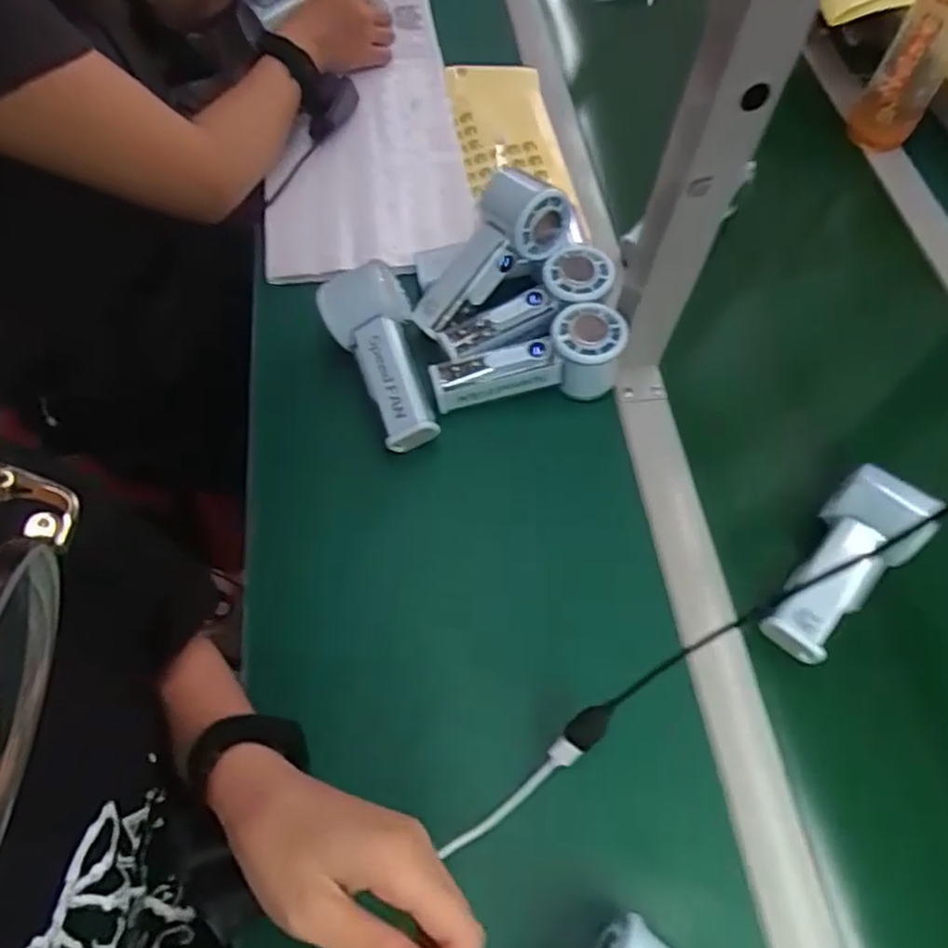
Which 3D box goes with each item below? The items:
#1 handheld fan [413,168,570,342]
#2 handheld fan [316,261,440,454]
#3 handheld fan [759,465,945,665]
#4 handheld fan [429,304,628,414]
[{"bbox_3d":[0.008,-0.179,0.567,0.151,0.066,0.069,-45,69,10],"label":"handheld fan"},{"bbox_3d":[-0.075,-0.090,0.532,0.068,0.058,0.144,-12,62,-10],"label":"handheld fan"},{"bbox_3d":[0.257,0.061,0.469,0.066,0.047,0.139,39,66,17],"label":"handheld fan"},{"bbox_3d":[0.042,-0.090,0.540,0.149,0.059,0.056,-5,61,-6],"label":"handheld fan"}]

